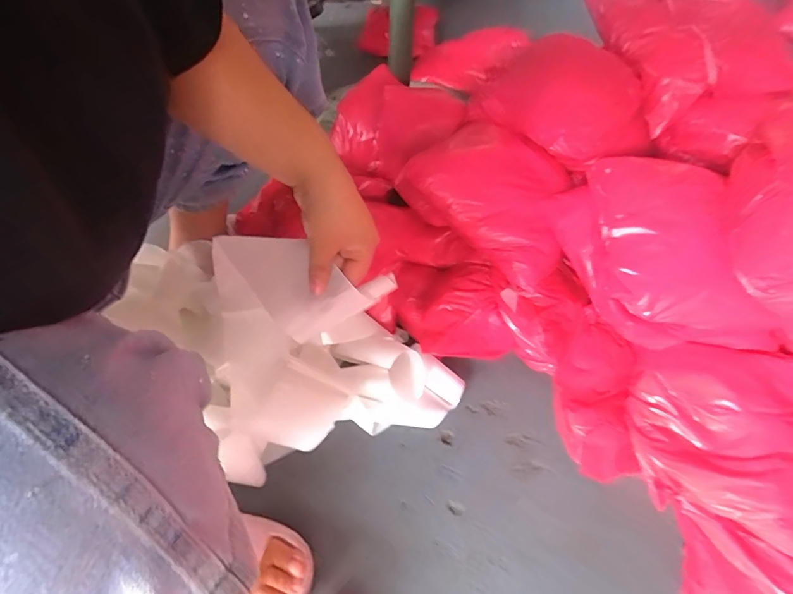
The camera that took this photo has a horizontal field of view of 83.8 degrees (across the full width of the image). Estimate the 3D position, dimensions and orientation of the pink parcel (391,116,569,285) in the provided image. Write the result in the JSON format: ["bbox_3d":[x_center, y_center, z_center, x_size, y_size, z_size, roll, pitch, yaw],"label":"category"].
[{"bbox_3d":[0.128,-0.131,0.561,0.213,0.066,0.153,41,84,8],"label":"pink parcel"}]

